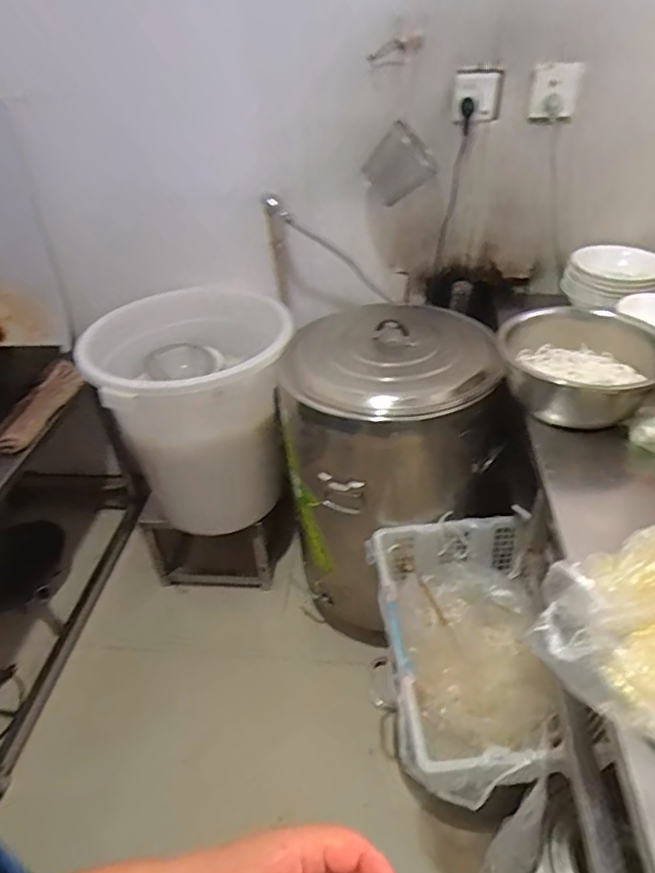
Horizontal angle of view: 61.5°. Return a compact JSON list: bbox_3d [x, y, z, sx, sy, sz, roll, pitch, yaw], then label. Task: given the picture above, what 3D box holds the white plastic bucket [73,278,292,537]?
[{"bbox_3d":[-0.323,-0.057,1.478,0.489,0.545,0.508,-2,38,2],"label":"white plastic bucket"}]

